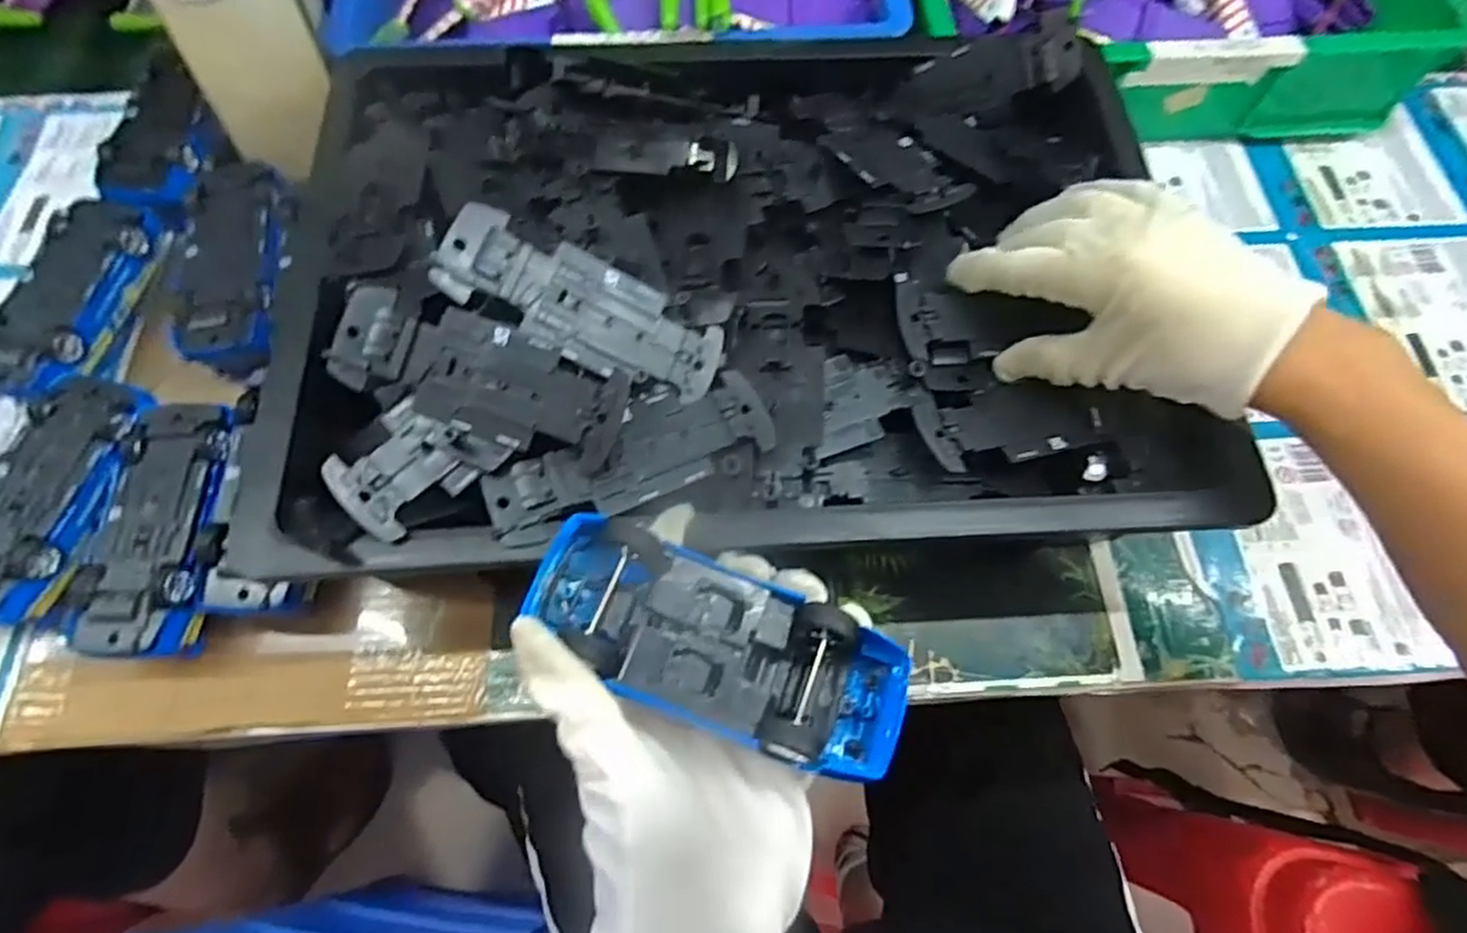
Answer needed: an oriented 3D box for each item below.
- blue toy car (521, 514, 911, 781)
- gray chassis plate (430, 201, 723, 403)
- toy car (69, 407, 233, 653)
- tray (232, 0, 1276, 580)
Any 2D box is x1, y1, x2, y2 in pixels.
[{"bbox_3d":[-0.003,0.064,0.246,0.137,0.032,0.049,25,69,-3],"label":"blue toy car"},{"bbox_3d":[-0.065,-0.069,0.316,0.126,0.007,0.048,25,67,-17],"label":"gray chassis plate"},{"bbox_3d":[-0.289,0.034,0.369,0.061,0.045,0.127,0,67,-2],"label":"toy car"},{"bbox_3d":[0.001,-0.111,0.356,0.431,0.074,0.310,-2,67,-2],"label":"tray"}]

